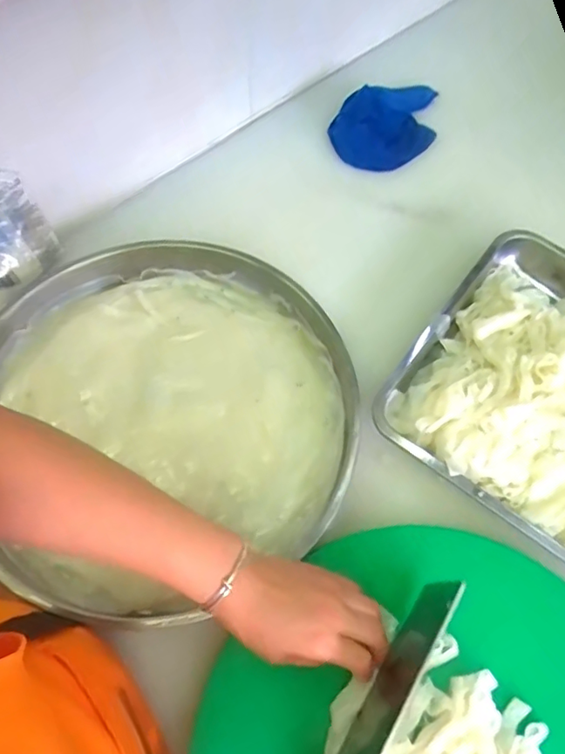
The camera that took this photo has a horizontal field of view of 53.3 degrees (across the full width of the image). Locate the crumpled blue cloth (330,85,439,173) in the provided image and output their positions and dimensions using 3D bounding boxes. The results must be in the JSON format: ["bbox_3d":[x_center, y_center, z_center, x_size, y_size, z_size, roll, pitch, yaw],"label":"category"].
[{"bbox_3d":[0.153,-0.382,0.858,0.153,0.031,0.165,5,65,1],"label":"crumpled blue cloth"}]

